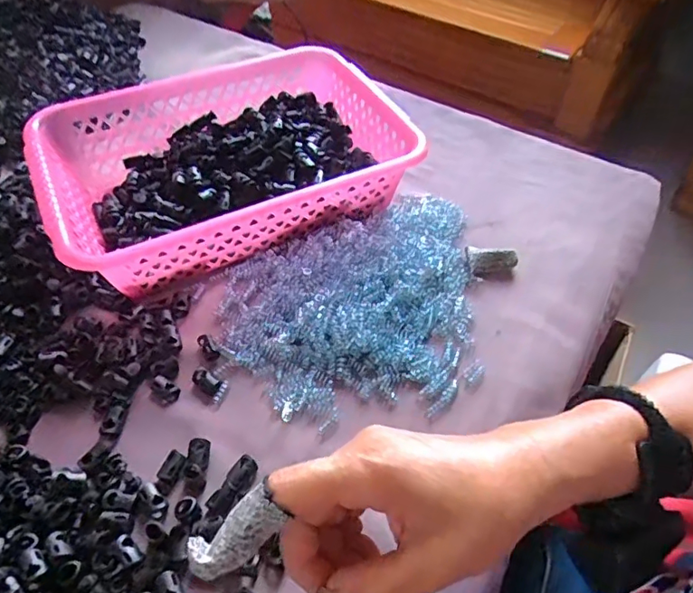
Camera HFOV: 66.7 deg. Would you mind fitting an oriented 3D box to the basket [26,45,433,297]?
[{"bbox_3d":[-0.108,-0.123,0.487,0.305,0.074,0.206,-21,54,-17],"label":"basket"}]

